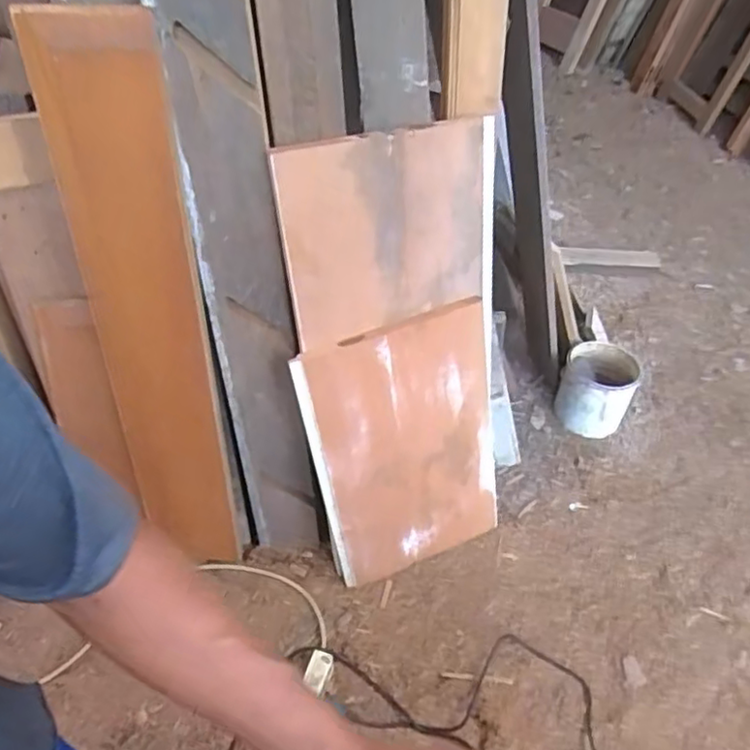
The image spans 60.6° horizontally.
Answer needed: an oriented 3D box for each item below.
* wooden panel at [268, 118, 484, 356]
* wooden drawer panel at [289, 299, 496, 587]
[{"bbox_3d":[0.017,-0.218,1.026,0.326,0.320,0.017,-14,34,-13],"label":"wooden panel"},{"bbox_3d":[0.063,0.151,1.238,0.351,0.546,0.024,-19,32,-15],"label":"wooden drawer panel"}]

